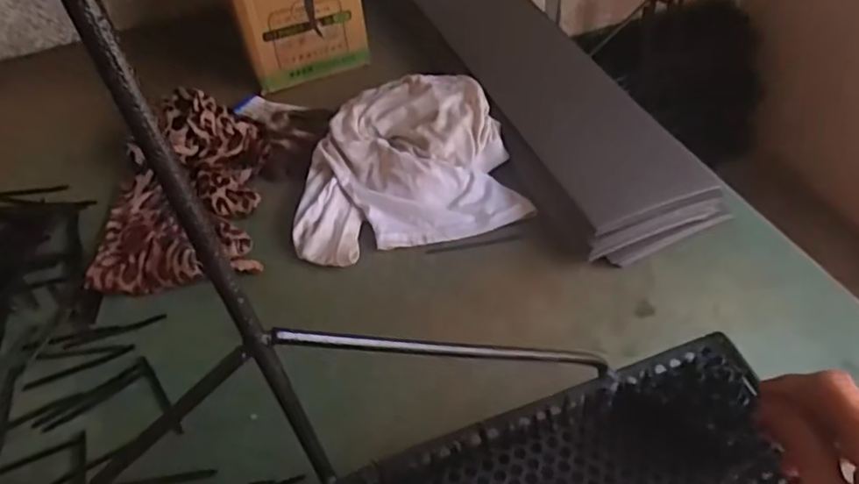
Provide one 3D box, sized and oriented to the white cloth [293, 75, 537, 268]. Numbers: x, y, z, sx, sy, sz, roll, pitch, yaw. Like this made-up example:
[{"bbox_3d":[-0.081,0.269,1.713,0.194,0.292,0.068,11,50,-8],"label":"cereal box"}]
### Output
[{"bbox_3d":[-0.033,-0.098,0.714,0.235,0.059,0.244,-9,47,-4],"label":"white cloth"}]

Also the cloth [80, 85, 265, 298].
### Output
[{"bbox_3d":[-0.271,-0.062,0.687,0.174,0.070,0.235,-8,47,-2],"label":"cloth"}]

